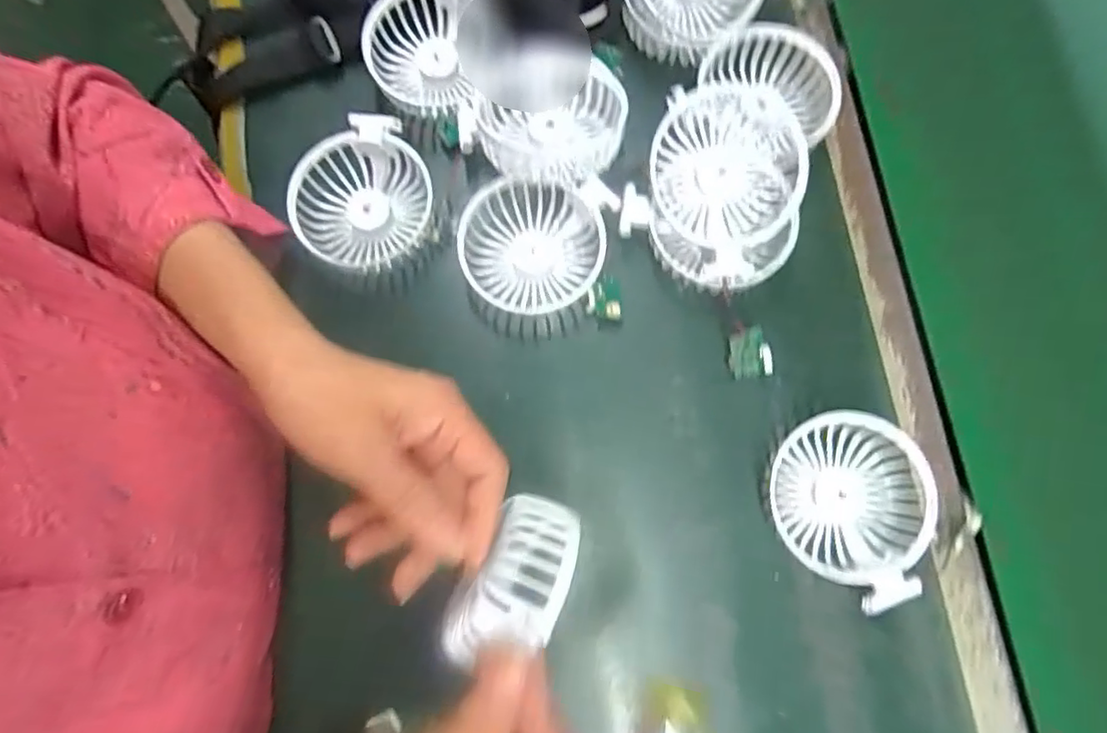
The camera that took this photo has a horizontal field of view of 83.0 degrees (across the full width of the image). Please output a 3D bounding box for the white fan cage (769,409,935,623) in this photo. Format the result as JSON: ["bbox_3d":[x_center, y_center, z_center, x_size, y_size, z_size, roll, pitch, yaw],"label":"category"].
[{"bbox_3d":[0.170,0.079,0.361,0.086,0.032,0.094,0,79,1],"label":"white fan cage"}]

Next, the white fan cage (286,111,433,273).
[{"bbox_3d":[-0.126,-0.110,0.404,0.092,0.028,0.074,-41,81,-7],"label":"white fan cage"}]

